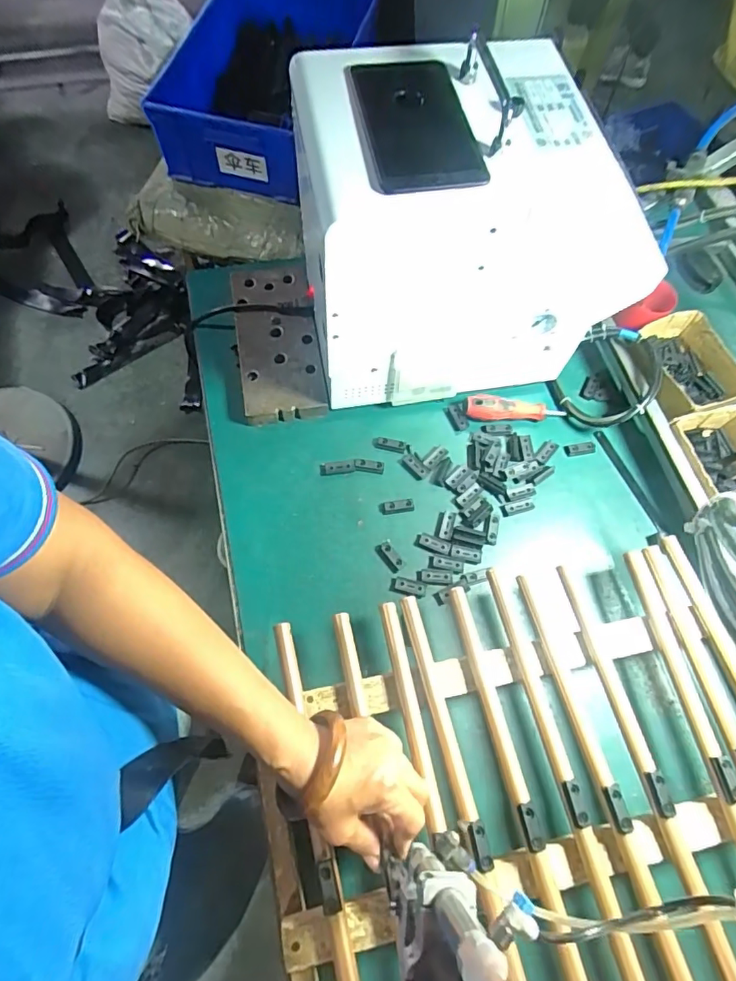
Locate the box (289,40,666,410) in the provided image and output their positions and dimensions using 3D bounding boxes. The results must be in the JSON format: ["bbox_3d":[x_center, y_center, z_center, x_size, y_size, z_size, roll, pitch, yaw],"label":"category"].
[{"bbox_3d":[0.106,-0.269,0.558,0.324,0.306,0.220,-10,69,-7],"label":"box"}]

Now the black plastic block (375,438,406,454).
[{"bbox_3d":[0.027,-0.056,0.625,0.037,0.005,0.016,11,68,2],"label":"black plastic block"}]

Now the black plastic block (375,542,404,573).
[{"bbox_3d":[0.025,0.074,0.566,0.018,0.005,0.035,-33,73,-14],"label":"black plastic block"}]

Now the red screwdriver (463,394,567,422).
[{"bbox_3d":[0.185,-0.100,0.631,0.125,0.028,0.023,4,68,-1],"label":"red screwdriver"}]

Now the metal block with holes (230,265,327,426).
[{"bbox_3d":[-0.116,-0.197,0.665,0.110,0.036,0.232,-8,69,-6],"label":"metal block with holes"}]

